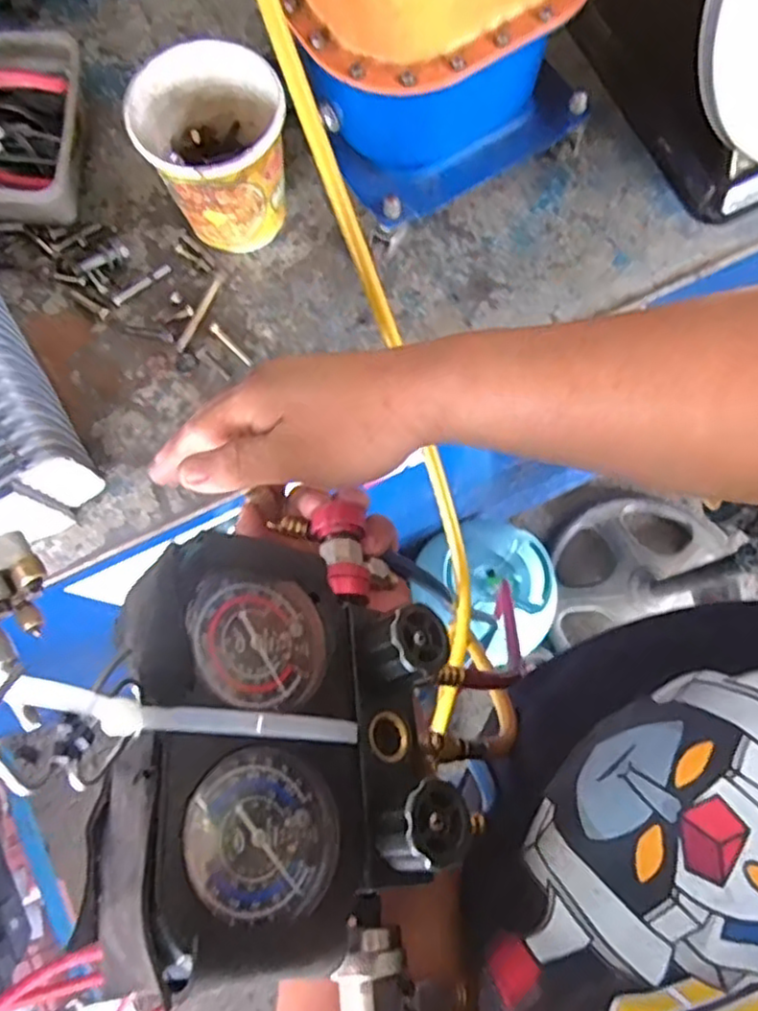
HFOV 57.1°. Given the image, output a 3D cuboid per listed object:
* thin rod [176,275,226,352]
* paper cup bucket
[{"bbox_3d":[-0.142,-0.155,0.555,0.009,0.004,0.071,26,80,6],"label":"thin rod"},{"bbox_3d":[-0.118,-0.257,0.523,0.094,0.113,0.093,0,79,1],"label":"paper cup bucket"}]

